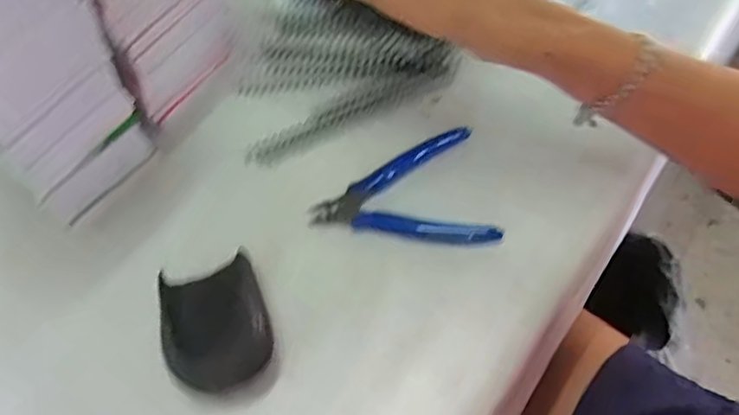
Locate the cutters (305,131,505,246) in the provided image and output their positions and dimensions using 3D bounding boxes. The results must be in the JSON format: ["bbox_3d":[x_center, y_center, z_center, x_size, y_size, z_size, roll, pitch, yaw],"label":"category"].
[{"bbox_3d":[0.020,-0.006,0.408,0.115,0.010,0.089,-13,59,0],"label":"cutters"}]

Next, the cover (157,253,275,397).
[{"bbox_3d":[-0.091,0.071,0.362,0.058,0.017,0.076,-18,59,-3],"label":"cover"}]

